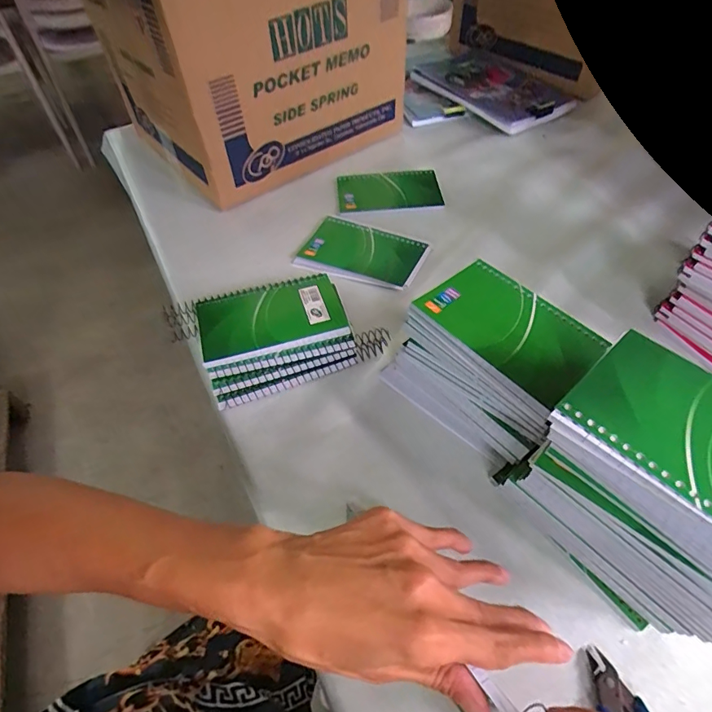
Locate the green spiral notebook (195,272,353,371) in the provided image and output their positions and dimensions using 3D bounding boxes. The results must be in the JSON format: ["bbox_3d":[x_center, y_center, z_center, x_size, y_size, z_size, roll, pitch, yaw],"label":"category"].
[{"bbox_3d":[-0.080,-0.036,0.439,0.130,0.008,0.085,-16,51,-8],"label":"green spiral notebook"}]

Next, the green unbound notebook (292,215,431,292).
[{"bbox_3d":[0.007,-0.117,0.527,0.129,0.007,0.086,20,55,18],"label":"green unbound notebook"}]

